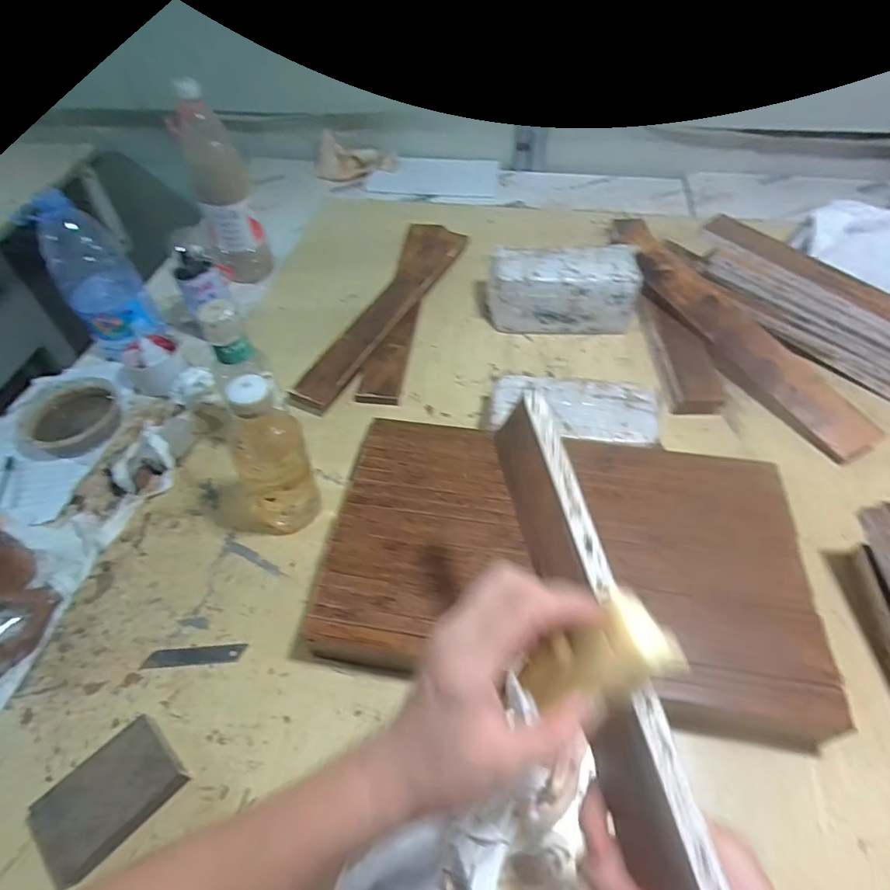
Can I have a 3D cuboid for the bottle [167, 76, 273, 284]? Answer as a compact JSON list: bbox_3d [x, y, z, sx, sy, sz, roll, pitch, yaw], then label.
[{"bbox_3d":[-0.368,-0.414,0.867,0.089,0.291,0.102,-24,54,-16],"label":"bottle"}]

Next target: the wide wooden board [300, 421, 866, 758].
[{"bbox_3d":[0.115,0.099,0.531,0.452,0.024,0.278,8,54,8],"label":"wide wooden board"}]

